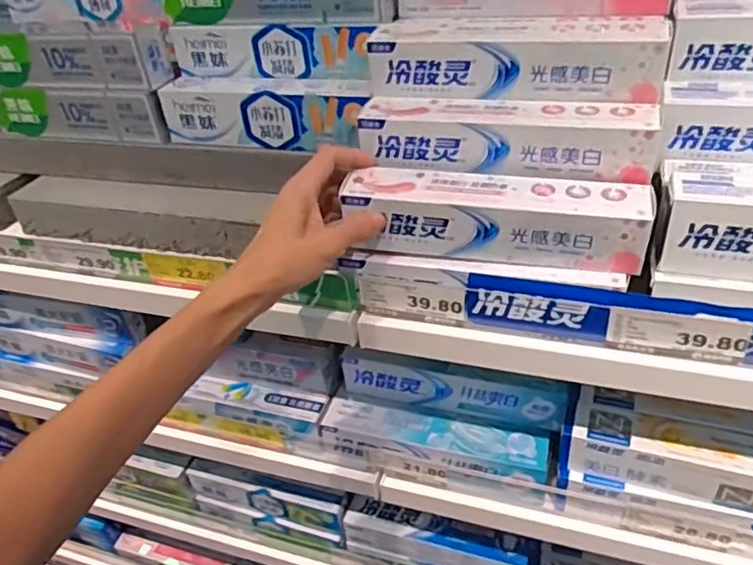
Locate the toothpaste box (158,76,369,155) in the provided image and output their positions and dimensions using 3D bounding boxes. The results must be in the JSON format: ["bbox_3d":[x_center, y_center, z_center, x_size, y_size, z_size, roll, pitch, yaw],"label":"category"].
[{"bbox_3d":[-0.105,-0.166,0.600,0.220,0.058,0.045,8,38,20],"label":"toothpaste box"}]

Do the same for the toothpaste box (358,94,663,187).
[{"bbox_3d":[0.100,-0.114,0.486,0.229,0.050,0.043,7,38,19],"label":"toothpaste box"}]

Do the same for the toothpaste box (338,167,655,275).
[{"bbox_3d":[0.087,-0.048,0.469,0.221,0.059,0.041,8,38,15],"label":"toothpaste box"}]

